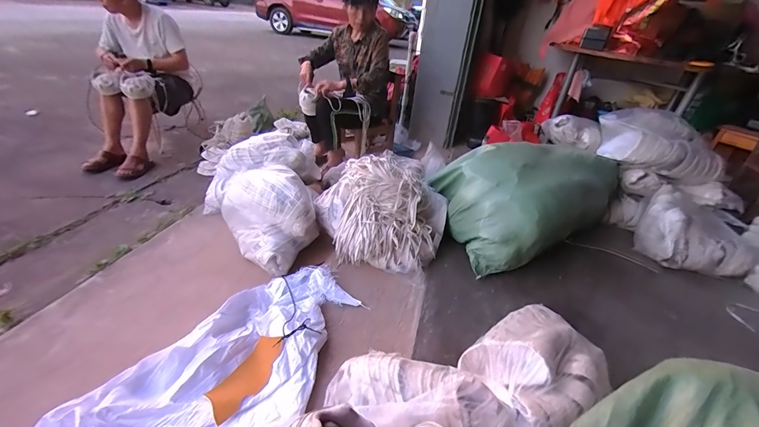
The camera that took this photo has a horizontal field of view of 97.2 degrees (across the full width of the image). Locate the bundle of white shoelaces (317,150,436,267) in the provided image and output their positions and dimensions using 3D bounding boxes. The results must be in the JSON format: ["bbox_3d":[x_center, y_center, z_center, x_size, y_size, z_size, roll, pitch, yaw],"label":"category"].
[{"bbox_3d":[-0.007,-0.025,1.370,0.466,0.279,0.435,3,32,-6],"label":"bundle of white shoelaces"}]

